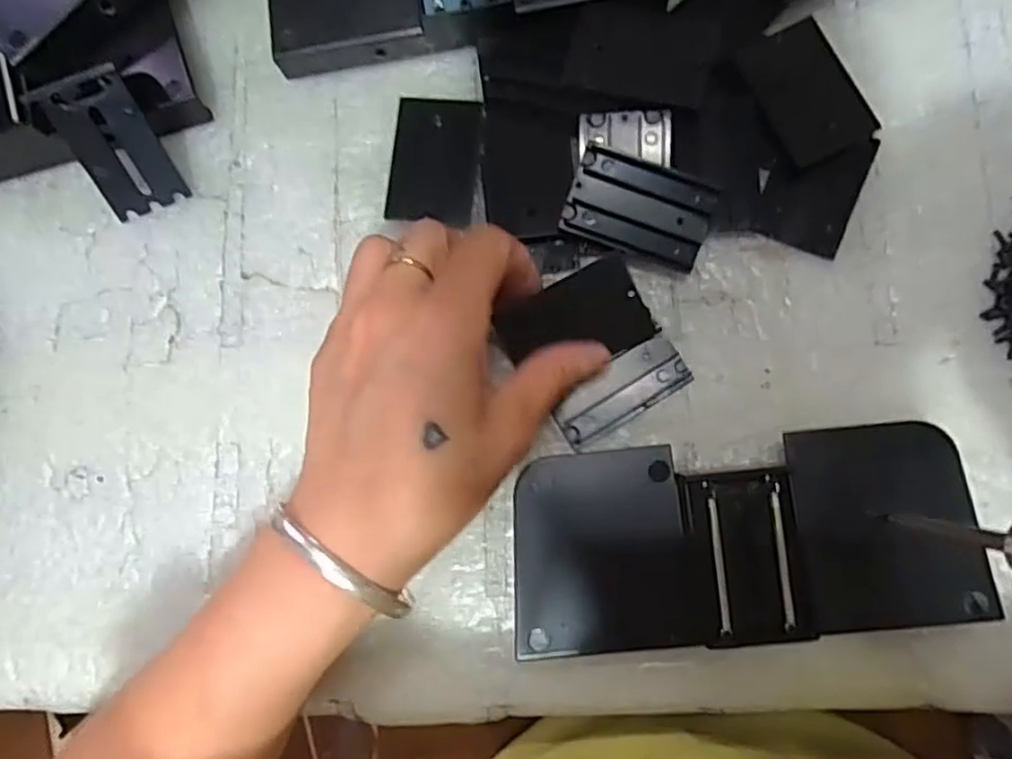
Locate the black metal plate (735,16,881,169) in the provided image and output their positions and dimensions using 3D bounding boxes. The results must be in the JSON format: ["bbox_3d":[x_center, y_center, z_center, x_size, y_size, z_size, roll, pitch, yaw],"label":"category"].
[{"bbox_3d":[0.121,-0.115,0.272,0.035,0.004,0.054,-30,89,4],"label":"black metal plate"}]

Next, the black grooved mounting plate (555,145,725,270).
[{"bbox_3d":[0.052,-0.067,0.264,0.054,0.004,0.036,21,94,3],"label":"black grooved mounting plate"}]

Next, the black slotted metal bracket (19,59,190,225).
[{"bbox_3d":[-0.160,-0.096,0.279,0.035,0.005,0.055,-21,126,1],"label":"black slotted metal bracket"}]

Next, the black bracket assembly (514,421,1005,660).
[{"bbox_3d":[0.084,0.057,0.248,0.160,0.029,0.069,-6,82,3],"label":"black bracket assembly"}]

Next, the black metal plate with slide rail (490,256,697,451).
[{"bbox_3d":[0.034,-0.012,0.268,0.055,0.005,0.060,-33,98,4],"label":"black metal plate with slide rail"}]

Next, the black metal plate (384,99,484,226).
[{"bbox_3d":[-0.030,-0.092,0.286,0.036,0.005,0.052,6,83,5],"label":"black metal plate"}]

